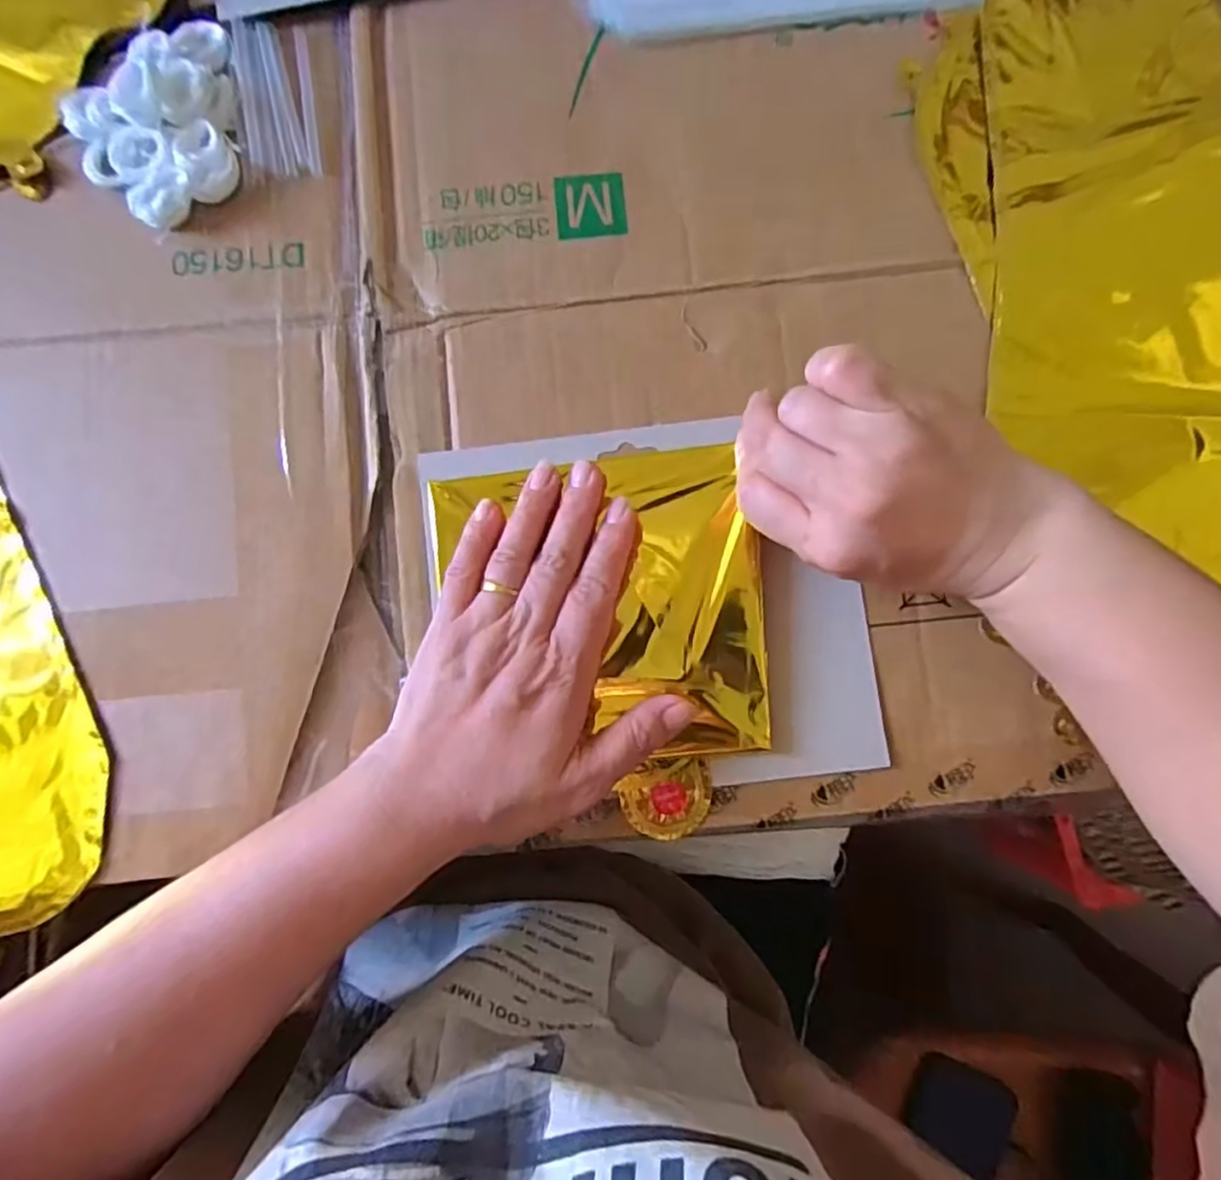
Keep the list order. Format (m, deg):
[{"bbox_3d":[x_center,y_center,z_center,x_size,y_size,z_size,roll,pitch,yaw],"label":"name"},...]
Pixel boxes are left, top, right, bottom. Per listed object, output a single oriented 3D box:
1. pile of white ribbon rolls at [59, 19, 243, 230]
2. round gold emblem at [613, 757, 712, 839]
[{"bbox_3d":[-0.209,-0.224,0.321,0.087,0.023,0.080,-39,83,-4],"label":"pile of white ribbon rolls"},{"bbox_3d":[0.024,0.091,0.296,0.038,0.004,0.034,-2,82,1],"label":"round gold emblem"}]

